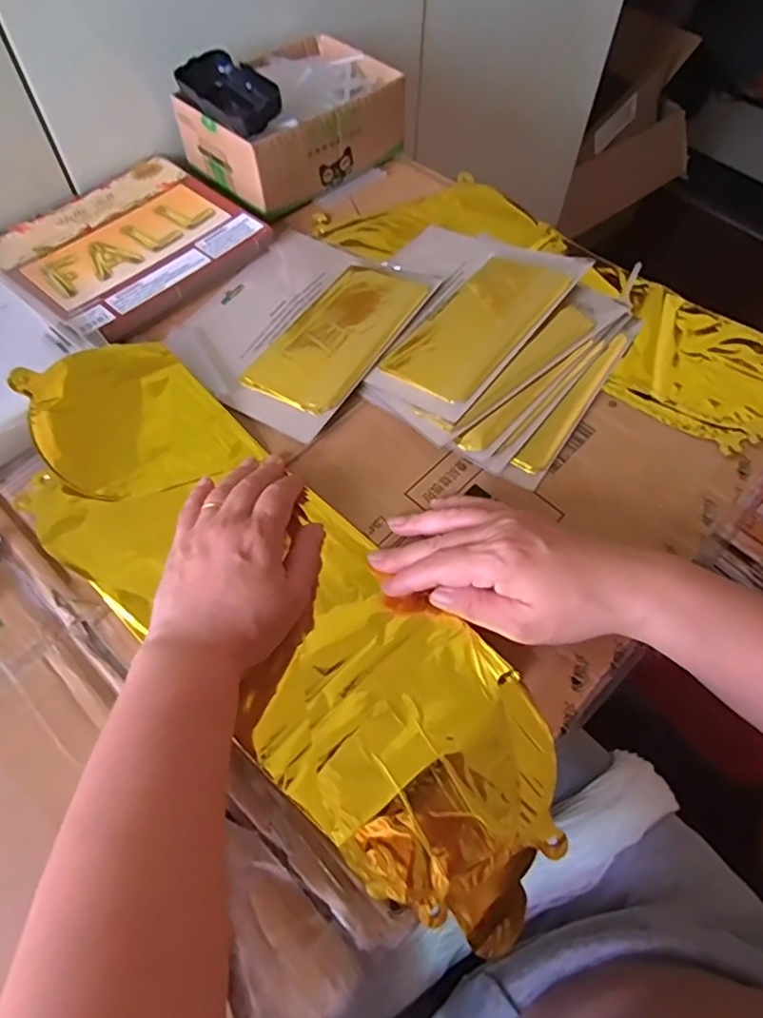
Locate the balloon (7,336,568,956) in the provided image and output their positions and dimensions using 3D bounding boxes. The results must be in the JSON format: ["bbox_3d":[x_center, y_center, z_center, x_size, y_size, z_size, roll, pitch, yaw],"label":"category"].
[{"bbox_3d":[-0.071,0.051,0.361,0.141,0.037,0.425,-41,71,-21],"label":"balloon"}]

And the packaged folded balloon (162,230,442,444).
[{"bbox_3d":[-0.067,-0.152,0.472,0.160,0.024,0.187,29,64,15],"label":"packaged folded balloon"}]

